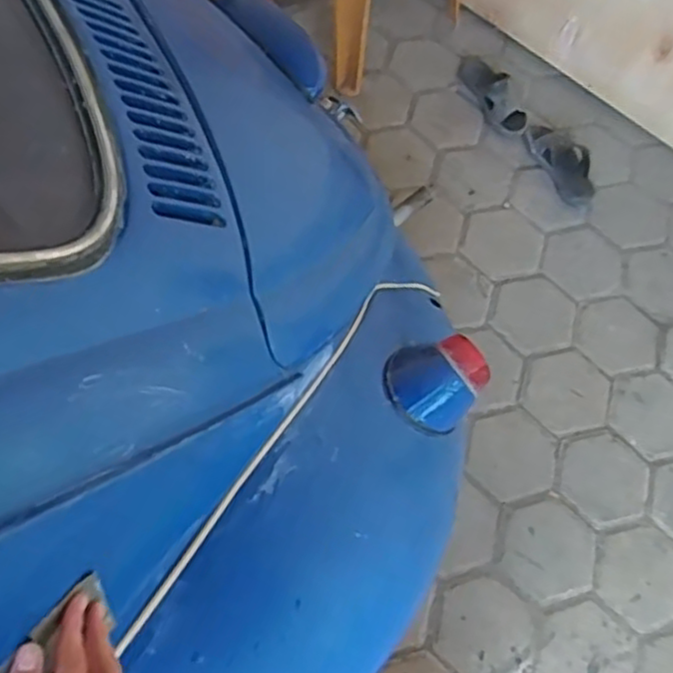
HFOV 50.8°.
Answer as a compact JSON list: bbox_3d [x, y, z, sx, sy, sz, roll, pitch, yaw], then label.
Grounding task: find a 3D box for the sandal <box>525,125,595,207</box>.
[{"bbox_3d":[0.573,-0.446,1.802,0.094,0.069,0.244,-26,70,-14],"label":"sandal"}]

